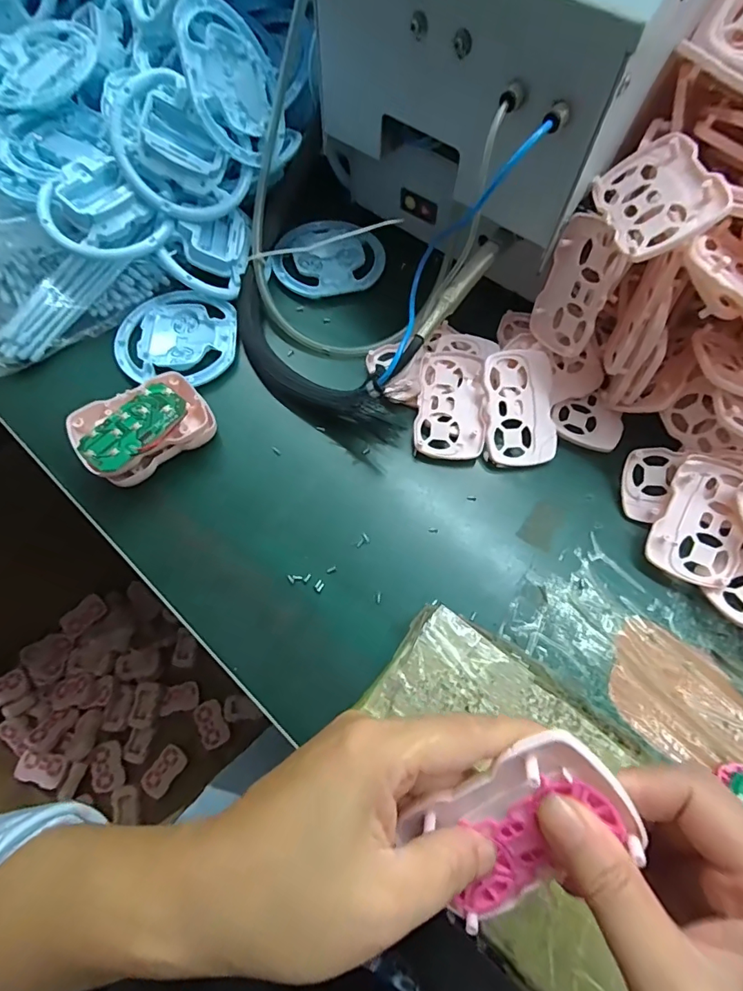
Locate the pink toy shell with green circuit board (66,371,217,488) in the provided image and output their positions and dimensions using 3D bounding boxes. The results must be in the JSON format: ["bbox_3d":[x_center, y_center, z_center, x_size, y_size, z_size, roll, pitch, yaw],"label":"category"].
[{"bbox_3d":[-0.167,-0.049,0.346,0.091,0.039,0.057,-35,73,-14],"label":"pink toy shell with green circuit board"}]

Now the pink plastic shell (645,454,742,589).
[{"bbox_3d":[0.233,0.017,0.325,0.054,0.012,0.087,26,84,17],"label":"pink plastic shell"}]

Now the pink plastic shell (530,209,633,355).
[{"bbox_3d":[0.144,-0.145,0.327,0.008,0.085,0.053,-19,50,-30],"label":"pink plastic shell"}]

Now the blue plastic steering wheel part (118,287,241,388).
[{"bbox_3d":[-0.166,-0.138,0.397,0.100,0.011,0.099,0,68,-1],"label":"blue plastic steering wheel part"}]

